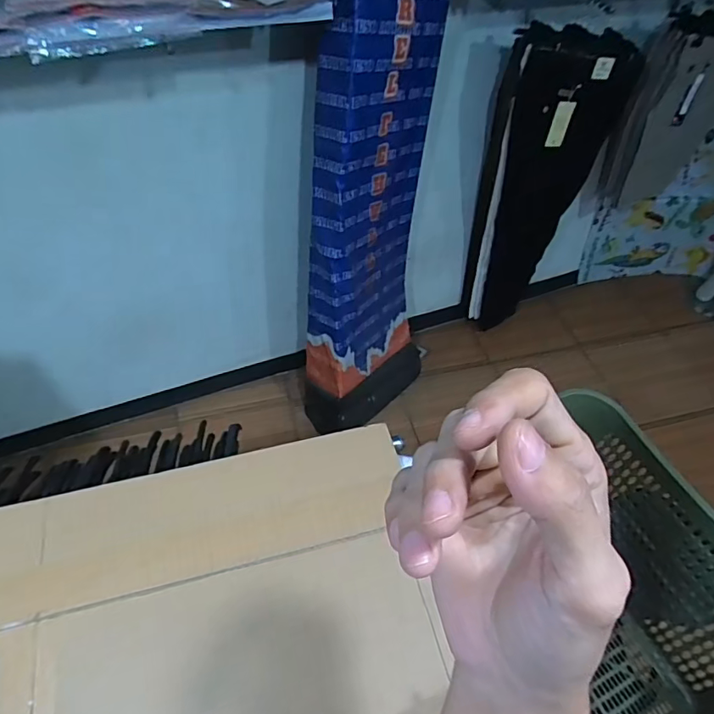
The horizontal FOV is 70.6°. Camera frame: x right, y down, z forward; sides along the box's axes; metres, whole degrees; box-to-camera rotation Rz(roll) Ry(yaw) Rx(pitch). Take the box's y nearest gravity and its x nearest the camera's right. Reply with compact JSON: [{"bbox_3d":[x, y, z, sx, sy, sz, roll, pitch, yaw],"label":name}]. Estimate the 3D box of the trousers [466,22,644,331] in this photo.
[{"bbox_3d":[0.532,-0.542,1.691,0.216,0.961,0.318,-35,61,-29],"label":"trousers"}]

